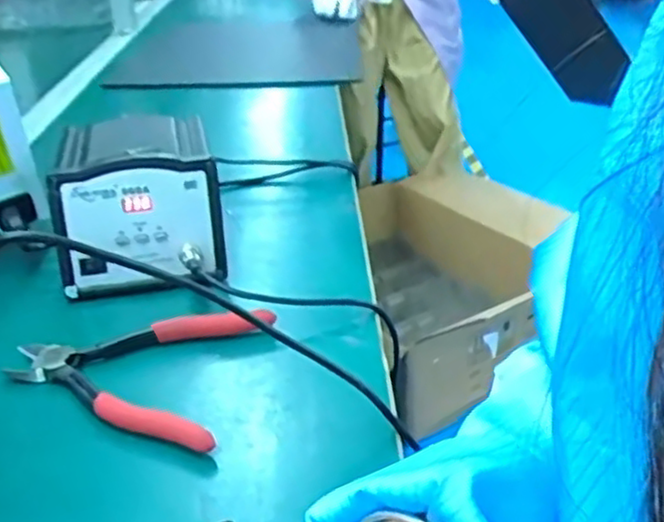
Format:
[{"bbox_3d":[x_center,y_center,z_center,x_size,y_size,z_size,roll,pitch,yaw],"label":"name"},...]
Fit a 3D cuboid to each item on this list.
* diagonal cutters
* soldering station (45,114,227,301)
[{"bbox_3d":[-0.135,0.069,0.507,0.160,0.018,0.138,4,28,12],"label":"diagonal cutters"},{"bbox_3d":[-0.167,-0.060,0.660,0.129,0.106,0.202,-7,28,-8],"label":"soldering station"}]

